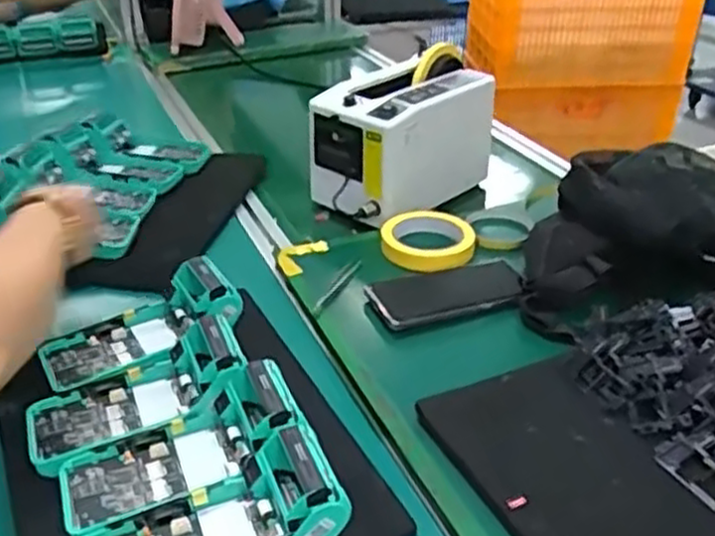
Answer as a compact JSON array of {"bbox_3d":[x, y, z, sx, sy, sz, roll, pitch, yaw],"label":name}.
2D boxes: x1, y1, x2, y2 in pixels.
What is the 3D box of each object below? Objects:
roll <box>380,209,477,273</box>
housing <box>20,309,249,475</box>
[{"bbox_3d":[0.075,-0.032,0.818,0.097,0.021,0.090,-1,32,0],"label":"roll"},{"bbox_3d":[-0.175,0.092,0.588,0.167,0.051,0.089,-10,33,-14],"label":"housing"}]

